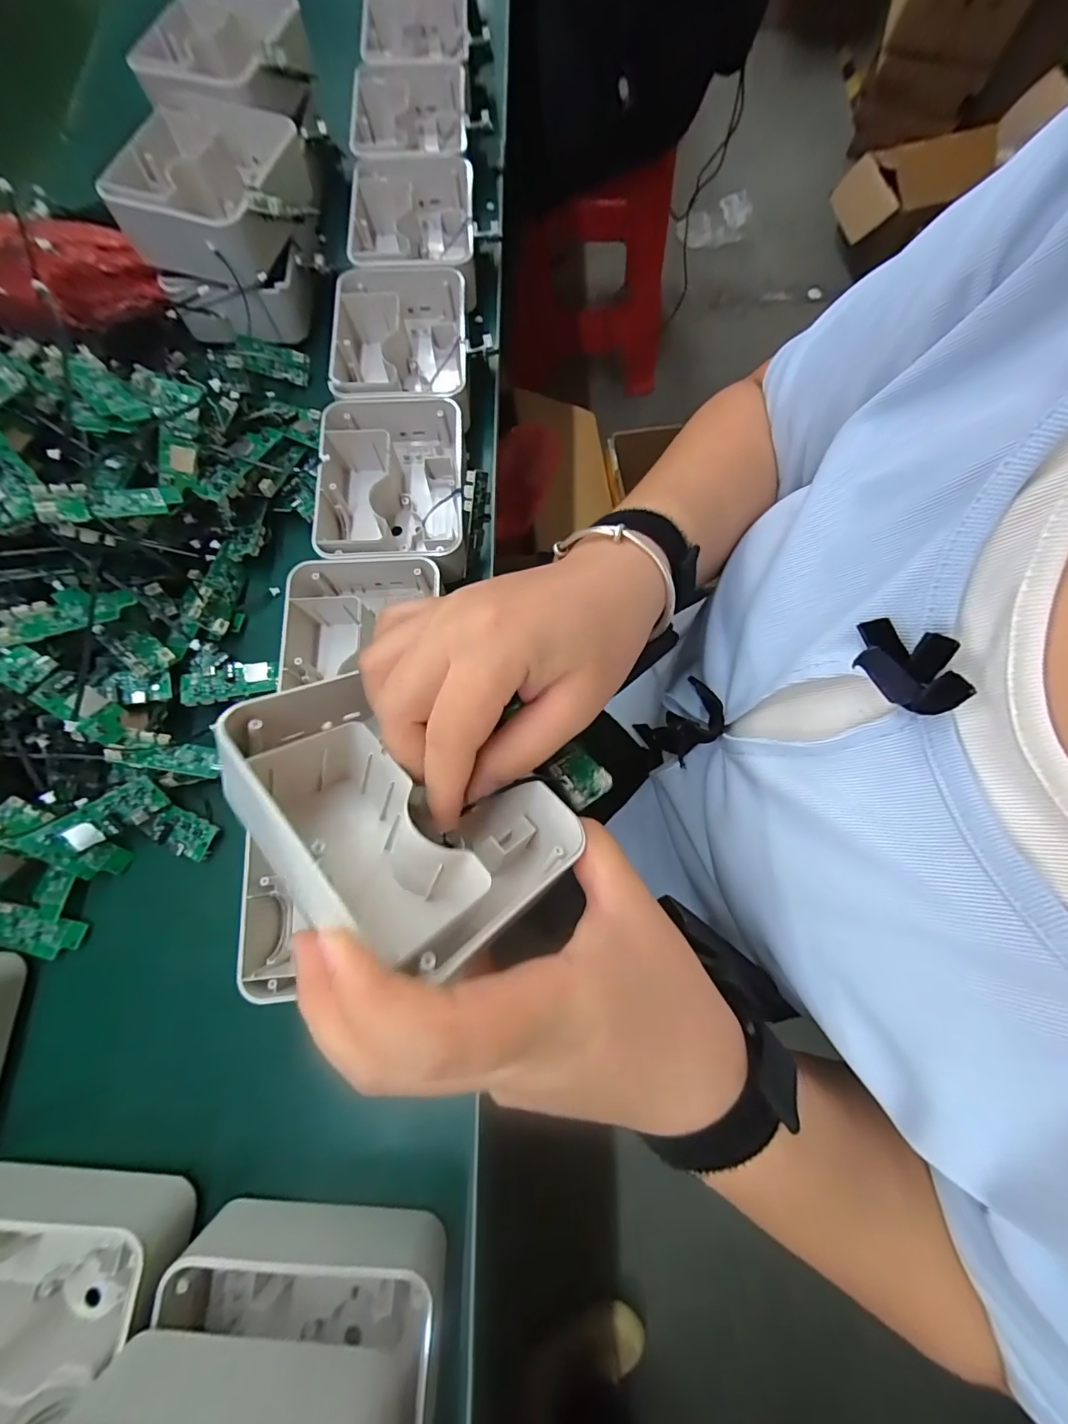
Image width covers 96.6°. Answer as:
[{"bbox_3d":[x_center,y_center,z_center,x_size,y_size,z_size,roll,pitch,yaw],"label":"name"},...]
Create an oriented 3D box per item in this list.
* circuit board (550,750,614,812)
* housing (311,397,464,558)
[{"bbox_3d":[0.023,0.033,0.243,0.023,0.006,0.028,-26,60,-15],"label":"circuit board"},{"bbox_3d":[-0.100,-0.160,0.349,0.102,0.051,0.129,-4,76,0],"label":"housing"}]

